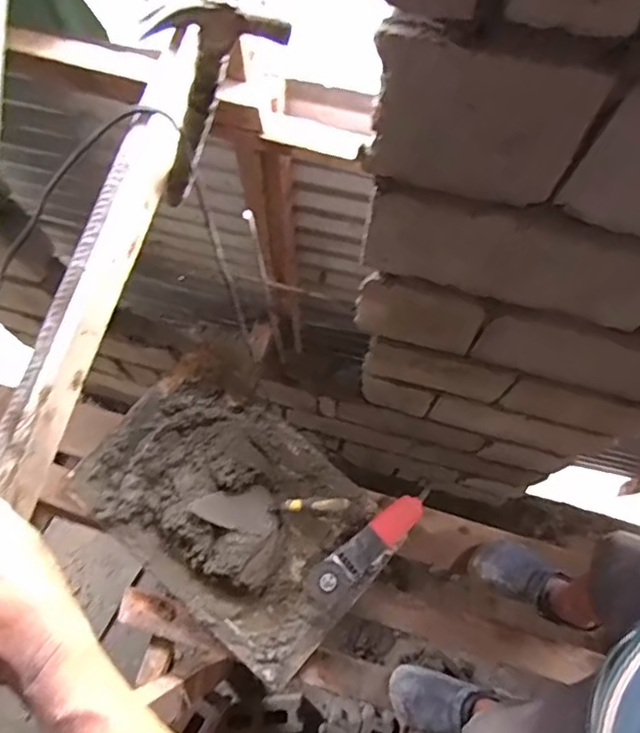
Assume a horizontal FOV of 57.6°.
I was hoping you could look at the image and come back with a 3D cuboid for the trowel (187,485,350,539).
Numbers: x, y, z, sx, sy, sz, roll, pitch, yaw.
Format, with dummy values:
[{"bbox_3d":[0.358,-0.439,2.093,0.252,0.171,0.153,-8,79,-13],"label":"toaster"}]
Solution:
[{"bbox_3d":[-0.102,0.296,1.192,0.314,0.050,0.096,4,69,2],"label":"trowel"}]

